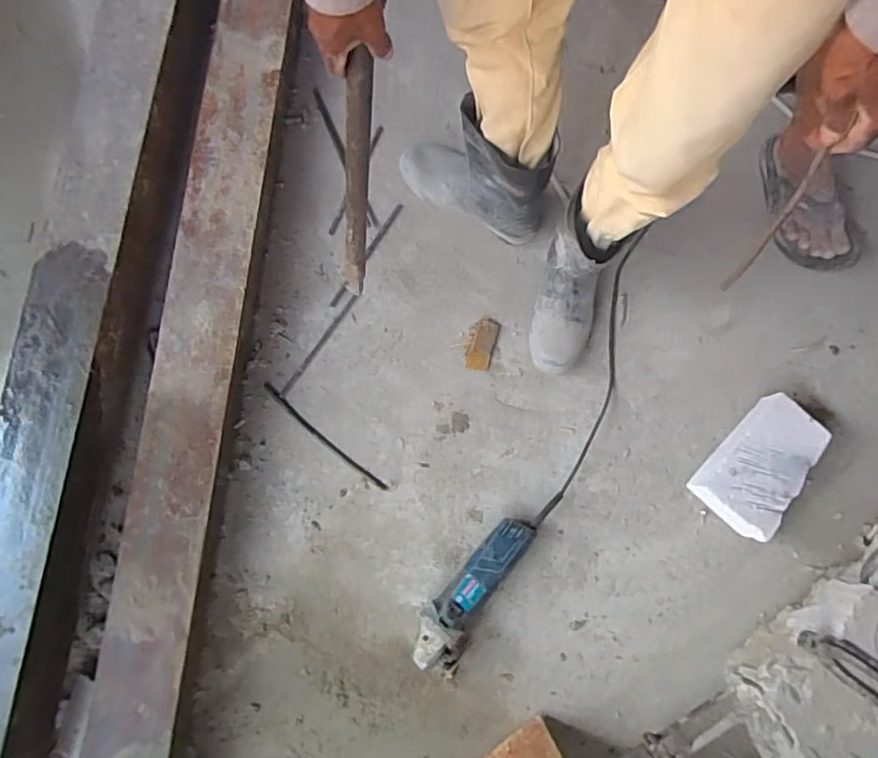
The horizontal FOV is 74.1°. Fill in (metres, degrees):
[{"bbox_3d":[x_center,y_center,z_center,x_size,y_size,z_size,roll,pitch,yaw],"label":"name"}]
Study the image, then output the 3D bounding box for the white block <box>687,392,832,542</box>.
[{"bbox_3d":[0.505,0.137,0.928,0.118,0.090,0.203,34,82,6],"label":"white block"}]

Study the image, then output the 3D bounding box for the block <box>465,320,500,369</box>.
[{"bbox_3d":[0.075,-0.059,0.992,0.038,0.016,0.089,15,80,3],"label":"block"}]

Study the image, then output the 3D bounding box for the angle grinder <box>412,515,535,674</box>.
[{"bbox_3d":[0.047,0.326,0.901,0.085,0.073,0.261,31,81,5],"label":"angle grinder"}]

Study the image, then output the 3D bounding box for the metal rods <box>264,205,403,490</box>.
[{"bbox_3d":[-0.182,-0.065,0.997,0.207,0.012,0.489,2,80,0],"label":"metal rods"}]

